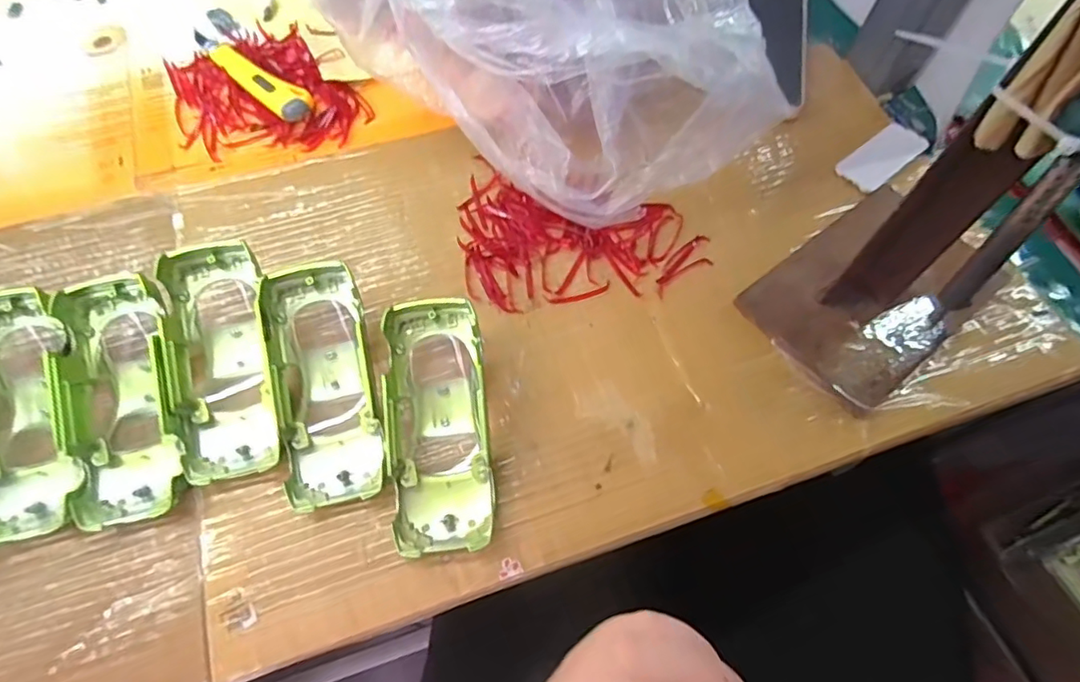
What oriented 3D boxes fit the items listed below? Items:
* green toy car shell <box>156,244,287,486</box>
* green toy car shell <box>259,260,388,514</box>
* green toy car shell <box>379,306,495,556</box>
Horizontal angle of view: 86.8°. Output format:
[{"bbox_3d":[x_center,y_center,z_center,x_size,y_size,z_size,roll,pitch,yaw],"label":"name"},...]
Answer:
[{"bbox_3d":[-0.179,0.008,0.322,0.054,0.042,0.131,-15,65,-8],"label":"green toy car shell"},{"bbox_3d":[-0.121,0.022,0.326,0.052,0.040,0.135,-13,78,-7],"label":"green toy car shell"},{"bbox_3d":[-0.056,0.044,0.316,0.052,0.032,0.133,-7,76,-3],"label":"green toy car shell"}]

